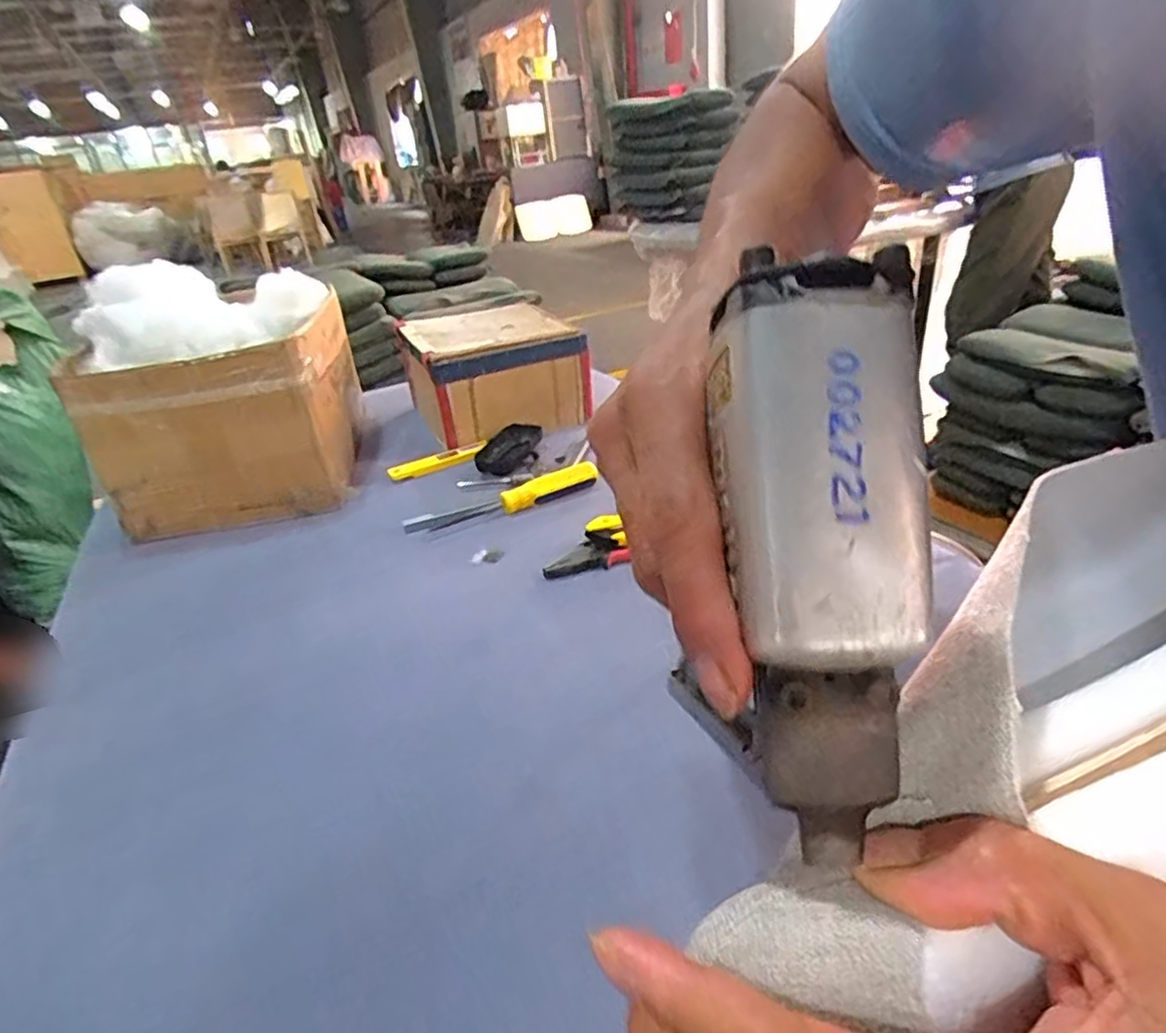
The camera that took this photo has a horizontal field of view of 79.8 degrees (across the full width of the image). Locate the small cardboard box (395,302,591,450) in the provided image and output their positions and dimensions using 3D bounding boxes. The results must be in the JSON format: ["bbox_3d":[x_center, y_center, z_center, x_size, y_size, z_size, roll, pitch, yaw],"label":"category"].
[{"bbox_3d":[-0.123,-0.204,0.980,0.218,0.128,0.208,-19,31,-20],"label":"small cardboard box"}]

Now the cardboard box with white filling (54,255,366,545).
[{"bbox_3d":[-0.415,-0.148,0.849,0.247,0.265,0.274,-9,29,-4],"label":"cardboard box with white filling"}]

